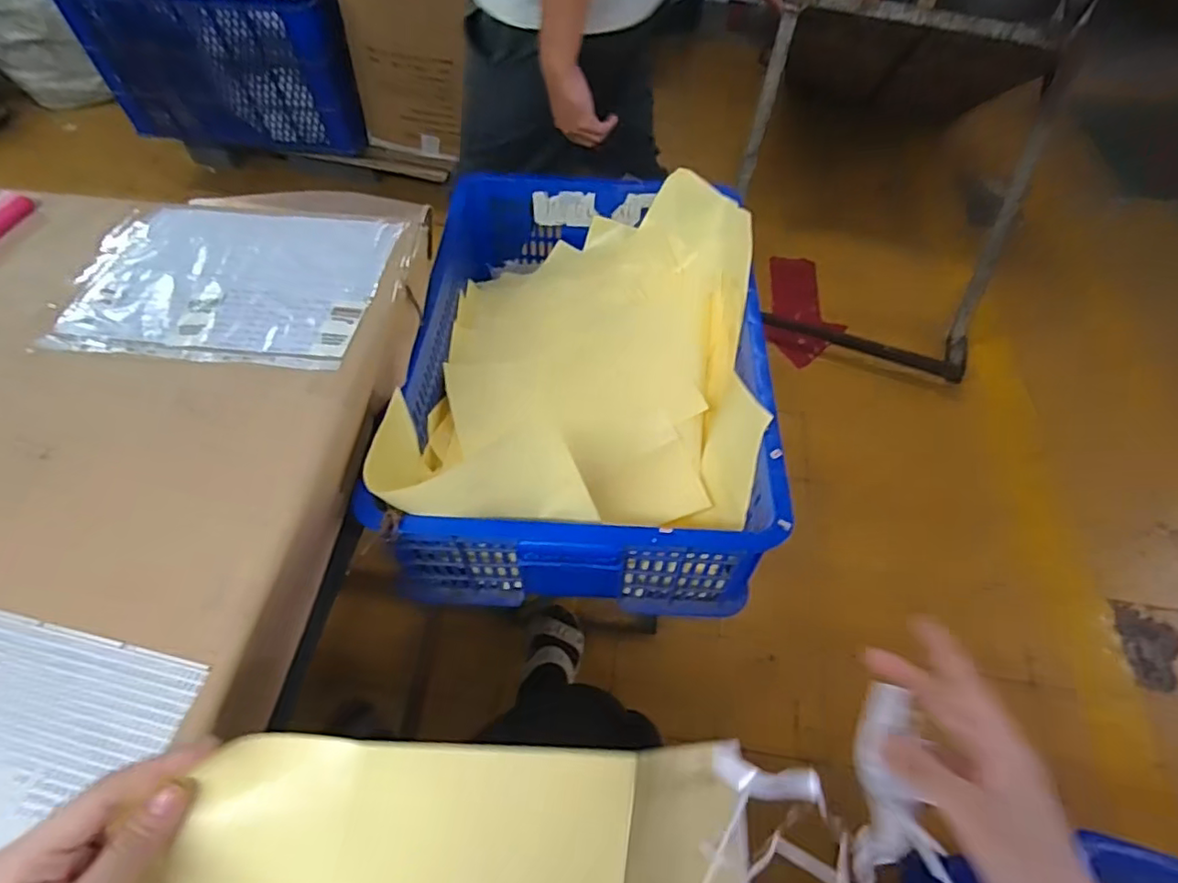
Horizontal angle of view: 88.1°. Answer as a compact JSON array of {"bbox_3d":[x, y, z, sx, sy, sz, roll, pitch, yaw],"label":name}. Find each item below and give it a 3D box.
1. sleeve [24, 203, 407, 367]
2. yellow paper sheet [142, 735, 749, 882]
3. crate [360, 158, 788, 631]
[{"bbox_3d":[-0.376,-0.172,0.648,0.303,0.010,0.223,4,56,1],"label":"sleeve"},{"bbox_3d":[-0.035,0.262,0.367,0.385,0.083,0.163,19,78,-17],"label":"yellow paper sheet"},{"bbox_3d":[0.003,-0.107,0.789,0.390,0.183,0.589,4,55,1],"label":"crate"}]

